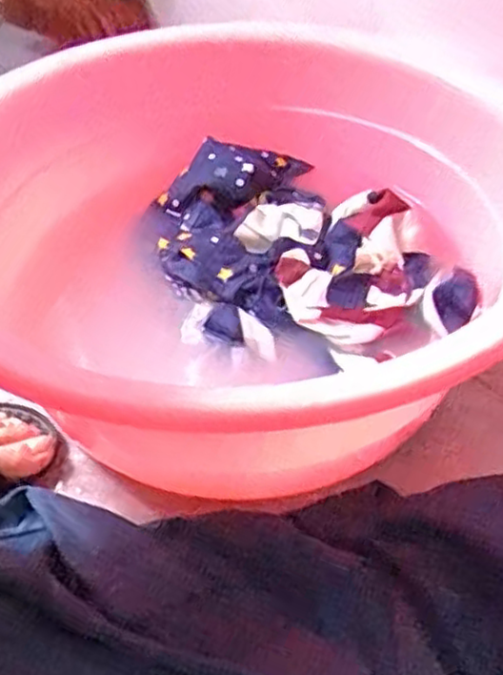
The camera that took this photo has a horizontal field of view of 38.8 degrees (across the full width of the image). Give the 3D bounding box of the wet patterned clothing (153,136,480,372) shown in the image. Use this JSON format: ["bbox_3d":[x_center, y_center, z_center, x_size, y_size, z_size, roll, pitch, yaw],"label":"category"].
[{"bbox_3d":[0.033,-0.084,0.627,0.218,0.049,0.298,-21,49,-17],"label":"wet patterned clothing"}]

